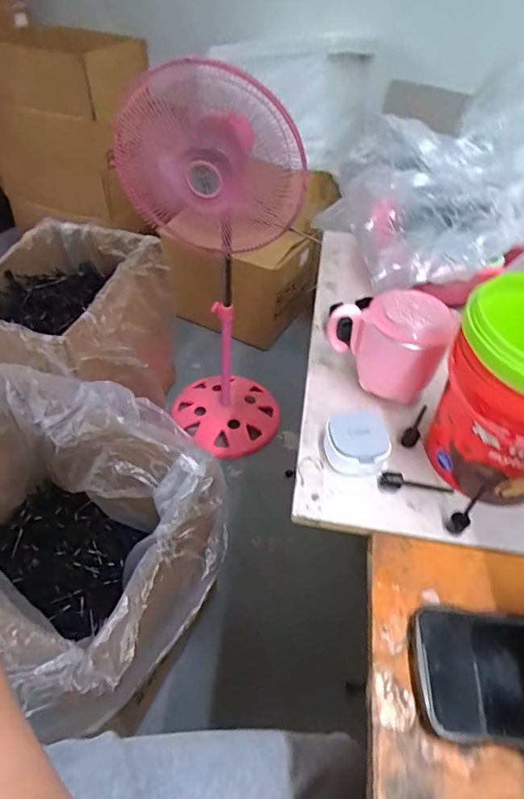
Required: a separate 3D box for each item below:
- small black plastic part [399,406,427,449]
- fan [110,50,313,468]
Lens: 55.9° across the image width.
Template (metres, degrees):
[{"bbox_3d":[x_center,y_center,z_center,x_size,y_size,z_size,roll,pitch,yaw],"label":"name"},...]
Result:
[{"bbox_3d":[0.148,0.023,0.472,0.015,0.017,0.060,24,49,17],"label":"small black plastic part"},{"bbox_3d":[-0.101,-0.255,1.114,0.333,0.841,0.321,1,46,-4],"label":"fan"}]

